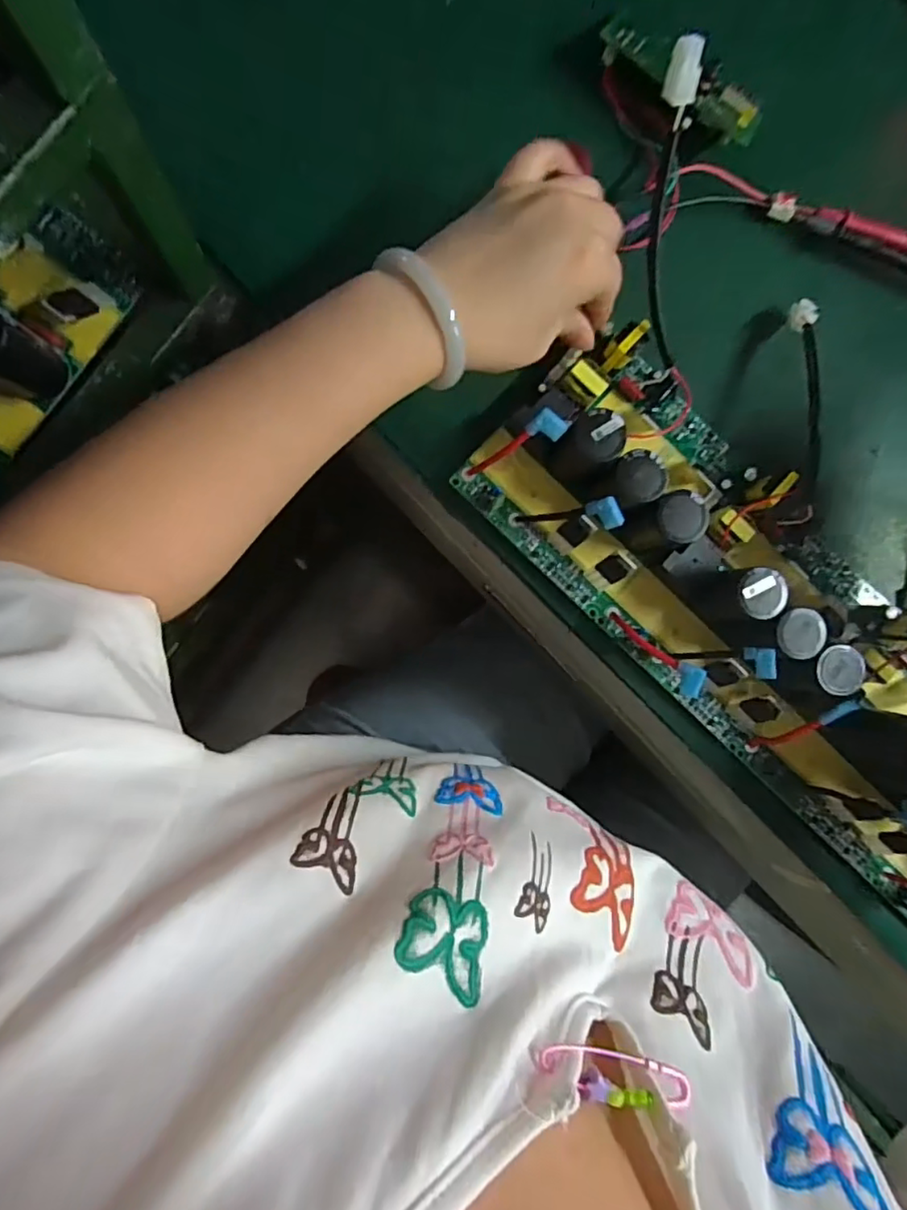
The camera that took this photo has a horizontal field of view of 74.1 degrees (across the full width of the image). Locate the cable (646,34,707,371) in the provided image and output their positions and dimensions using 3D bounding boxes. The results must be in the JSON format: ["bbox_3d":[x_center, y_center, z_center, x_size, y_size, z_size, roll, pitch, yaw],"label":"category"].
[{"bbox_3d":[0.107,-0.188,0.301,0.016,0.012,0.141,-14,134,-1],"label":"cable"}]

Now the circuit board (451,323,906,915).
[{"bbox_3d":[0.191,0.014,0.352,0.371,0.060,0.157,44,89,-3],"label":"circuit board"}]

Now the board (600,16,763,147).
[{"bbox_3d":[0.138,-0.314,0.358,0.106,0.013,0.028,29,86,-5],"label":"board"}]

